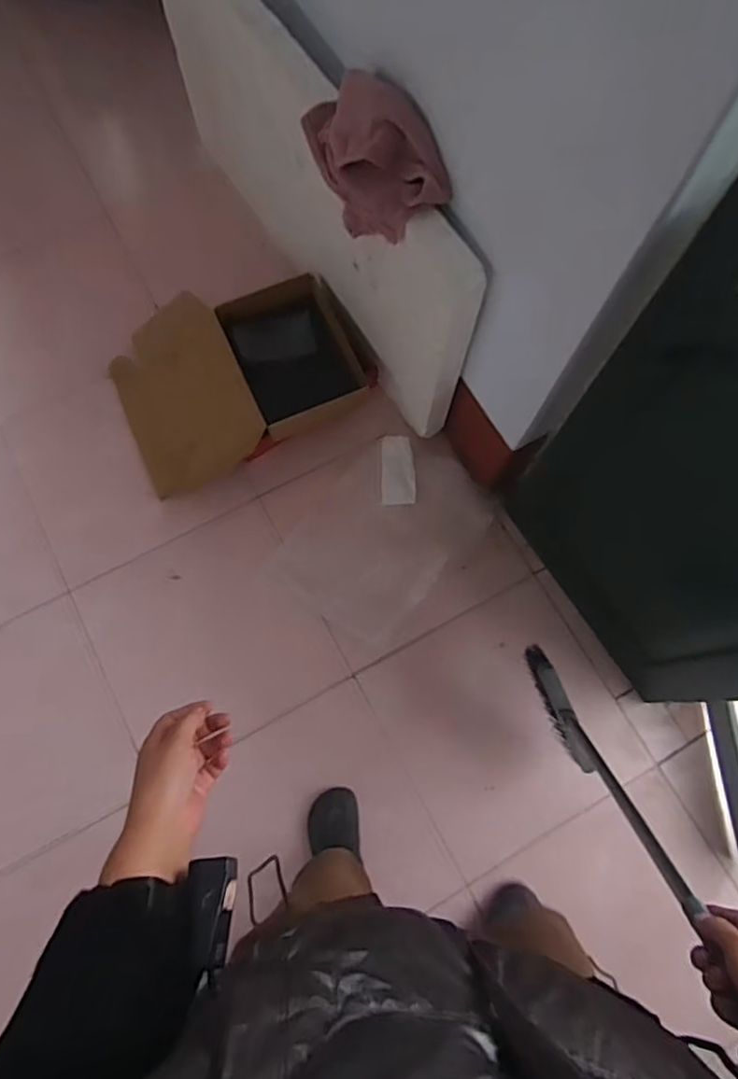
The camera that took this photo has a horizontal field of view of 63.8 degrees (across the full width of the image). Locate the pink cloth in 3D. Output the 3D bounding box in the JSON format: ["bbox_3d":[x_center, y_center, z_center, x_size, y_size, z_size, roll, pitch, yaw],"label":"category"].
[{"bbox_3d":[0.009,-0.665,1.059,0.135,0.189,0.298,-33,76,-10],"label":"pink cloth"}]

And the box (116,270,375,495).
[{"bbox_3d":[-0.302,-0.429,1.526,0.675,0.162,0.422,-25,75,-8],"label":"box"}]

